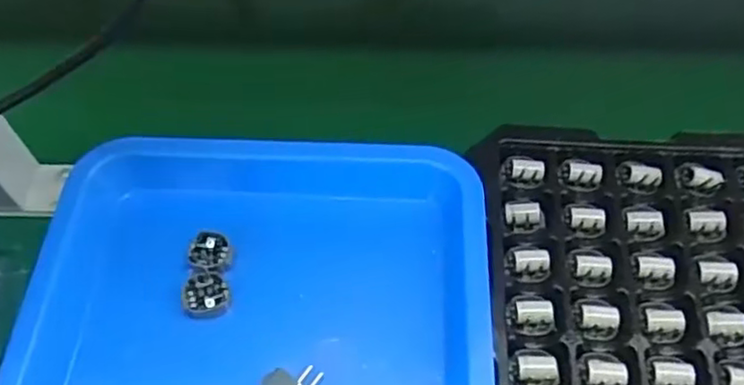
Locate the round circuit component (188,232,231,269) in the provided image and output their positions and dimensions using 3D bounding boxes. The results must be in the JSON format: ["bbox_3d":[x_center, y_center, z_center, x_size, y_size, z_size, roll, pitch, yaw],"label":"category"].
[{"bbox_3d":[-0.102,0.036,0.409,0.024,0.005,0.027,-14,60,-9],"label":"round circuit component"}]

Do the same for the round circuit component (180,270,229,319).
[{"bbox_3d":[-0.100,0.062,0.394,0.027,0.005,0.027,-1,77,-12],"label":"round circuit component"}]

